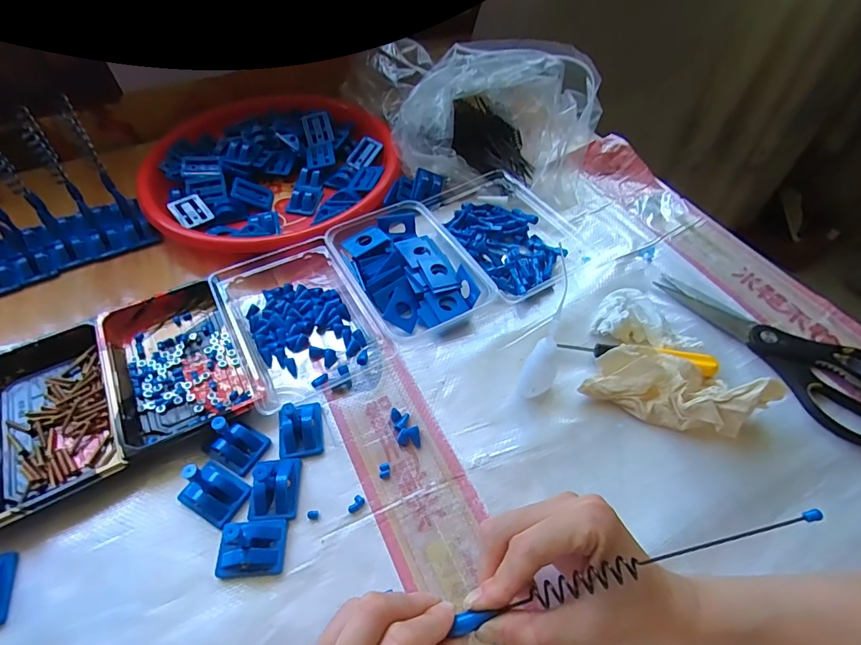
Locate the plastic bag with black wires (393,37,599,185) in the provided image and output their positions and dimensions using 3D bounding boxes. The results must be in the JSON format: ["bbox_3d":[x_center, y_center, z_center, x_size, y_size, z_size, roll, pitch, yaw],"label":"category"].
[{"bbox_3d":[0.086,-0.252,0.548,0.215,0.121,0.172,20,55,15],"label":"plastic bag with black wires"}]

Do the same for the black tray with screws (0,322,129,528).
[{"bbox_3d":[-0.317,0.076,0.367,0.109,0.024,0.169,-26,56,-18],"label":"black tray with screws"}]

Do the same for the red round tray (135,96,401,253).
[{"bbox_3d":[-0.191,-0.200,0.560,0.287,0.042,0.301,0,52,0],"label":"red round tray"}]

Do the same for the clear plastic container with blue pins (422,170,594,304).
[{"bbox_3d":[0.088,-0.109,0.497,0.124,0.034,0.179,-24,56,-17],"label":"clear plastic container with blue pins"}]

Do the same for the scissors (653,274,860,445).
[{"bbox_3d":[0.325,0.015,0.408,0.097,0.011,0.214,-25,56,-17],"label":"scissors"}]

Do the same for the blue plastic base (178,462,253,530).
[{"bbox_3d":[-0.160,0.115,0.320,0.043,0.044,0.035,23,56,17],"label":"blue plastic base"}]

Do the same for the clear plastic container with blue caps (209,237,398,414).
[{"bbox_3d":[-0.125,-0.008,0.423,0.119,0.031,0.184,-25,56,-18],"label":"clear plastic container with blue caps"}]

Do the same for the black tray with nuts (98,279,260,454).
[{"bbox_3d":[-0.223,0.032,0.394,0.099,0.025,0.160,-25,56,-18],"label":"black tray with nuts"}]

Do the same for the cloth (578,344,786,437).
[{"bbox_3d":[0.197,0.047,0.361,0.129,0.049,0.063,19,55,15],"label":"cloth"}]

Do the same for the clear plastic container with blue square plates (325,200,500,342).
[{"bbox_3d":[-0.025,-0.055,0.454,0.111,0.036,0.156,-25,56,-17],"label":"clear plastic container with blue square plates"}]

